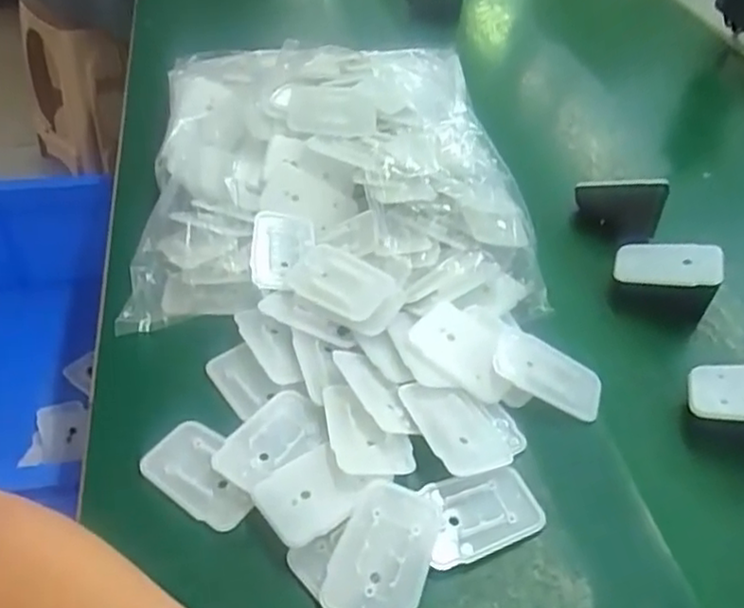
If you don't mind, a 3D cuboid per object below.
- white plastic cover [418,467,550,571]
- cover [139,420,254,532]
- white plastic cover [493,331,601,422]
[{"bbox_3d":[0.056,0.107,0.362,0.064,0.004,0.041,-12,45,-15],"label":"white plastic cover"},{"bbox_3d":[-0.093,0.094,0.387,0.071,0.008,0.042,29,49,25],"label":"cover"},{"bbox_3d":[0.109,0.043,0.430,0.069,0.005,0.039,31,55,7],"label":"white plastic cover"}]

